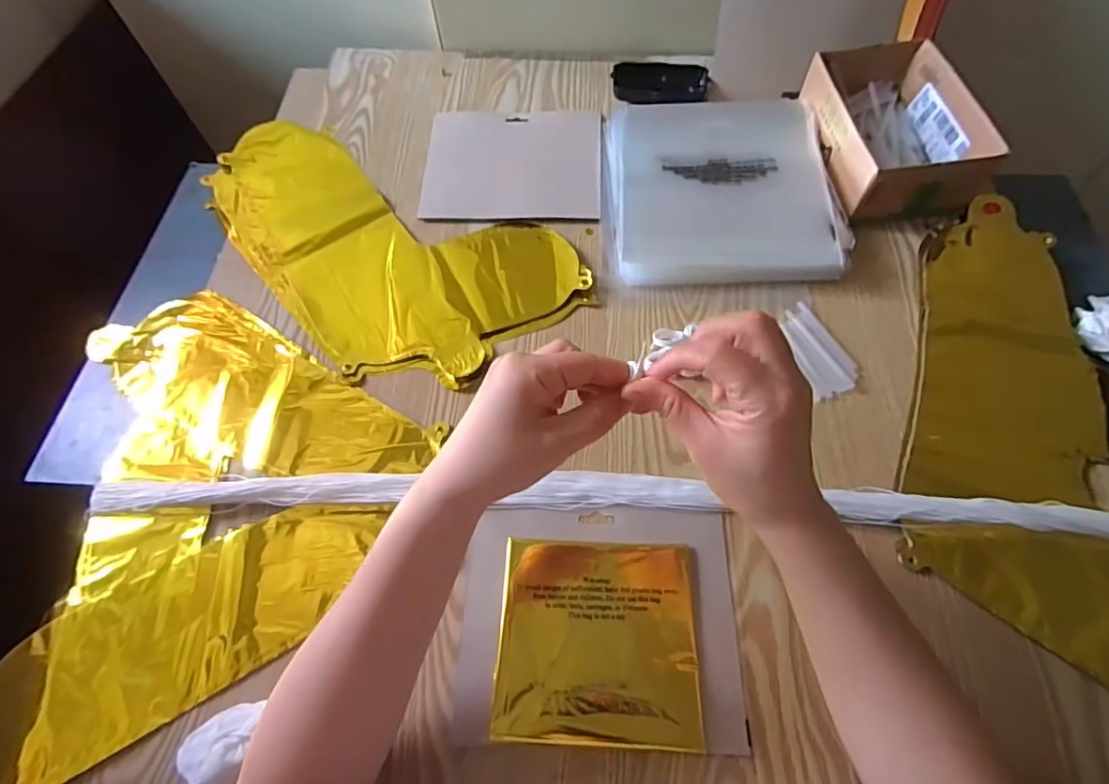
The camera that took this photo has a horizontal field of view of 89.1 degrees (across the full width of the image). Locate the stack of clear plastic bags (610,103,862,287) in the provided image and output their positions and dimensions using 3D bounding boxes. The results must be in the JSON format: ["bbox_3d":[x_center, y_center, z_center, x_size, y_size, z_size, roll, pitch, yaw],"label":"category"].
[{"bbox_3d":[0.165,-0.214,0.575,0.217,0.036,0.237,-1,61,1],"label":"stack of clear plastic bags"}]

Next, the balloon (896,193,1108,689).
[{"bbox_3d":[0.399,0.011,0.462,0.197,0.017,0.410,15,63,10],"label":"balloon"}]

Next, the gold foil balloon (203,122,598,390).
[{"bbox_3d":[-0.179,-0.168,0.577,0.231,0.010,0.404,-38,67,-17],"label":"gold foil balloon"}]

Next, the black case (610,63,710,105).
[{"bbox_3d":[0.122,-0.361,0.657,0.105,0.022,0.054,-1,61,1],"label":"black case"}]

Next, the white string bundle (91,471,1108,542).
[{"bbox_3d":[0.034,0.081,0.434,0.781,0.016,0.042,1,61,3],"label":"white string bundle"}]

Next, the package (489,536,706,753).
[{"bbox_3d":[0.030,0.169,0.392,0.135,0.011,0.129,2,61,3],"label":"package"}]

